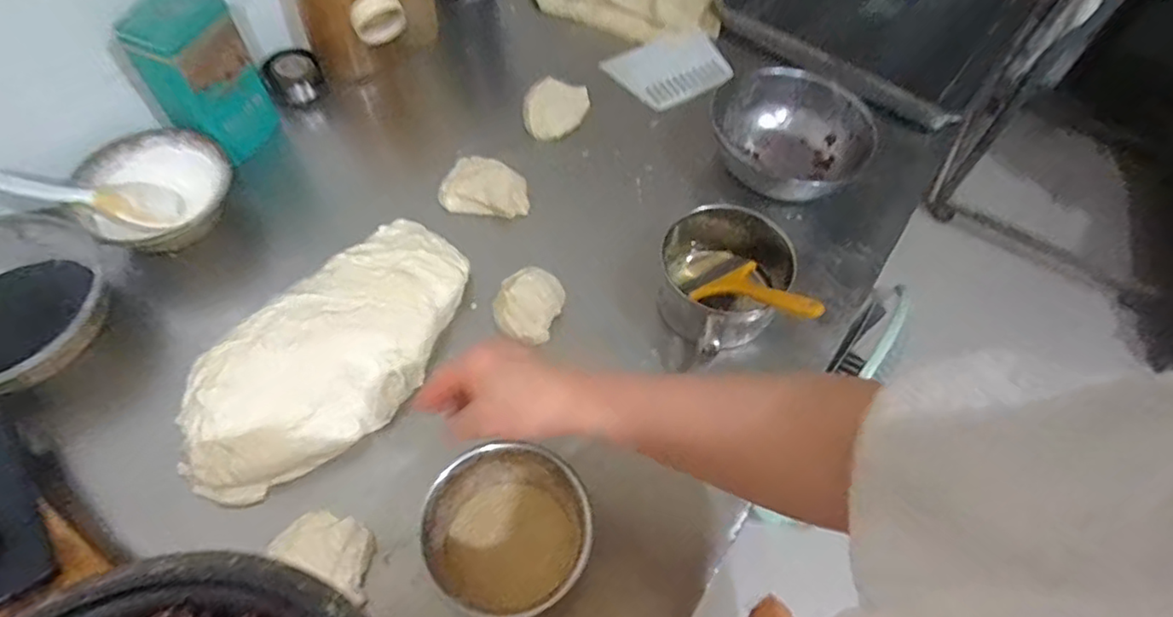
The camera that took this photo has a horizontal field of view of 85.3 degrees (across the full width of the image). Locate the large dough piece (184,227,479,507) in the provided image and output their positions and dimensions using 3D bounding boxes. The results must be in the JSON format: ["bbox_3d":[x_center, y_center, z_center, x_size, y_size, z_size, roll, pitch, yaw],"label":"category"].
[{"bbox_3d":[-0.246,0.040,0.626,0.168,0.042,0.324,38,64,19],"label":"large dough piece"}]

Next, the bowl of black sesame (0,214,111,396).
[{"bbox_3d":[-0.548,0.004,0.606,0.169,0.073,0.188,18,59,9],"label":"bowl of black sesame"}]

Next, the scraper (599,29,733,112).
[{"bbox_3d":[0.107,-0.305,0.820,0.143,0.015,0.099,-23,72,-9],"label":"scraper"}]

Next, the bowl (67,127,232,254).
[{"bbox_3d":[-0.455,-0.122,0.682,0.137,0.061,0.149,24,60,12],"label":"bowl"}]

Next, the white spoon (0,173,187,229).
[{"bbox_3d":[-0.524,-0.118,0.671,0.170,0.022,0.055,5,52,-37],"label":"white spoon"}]

